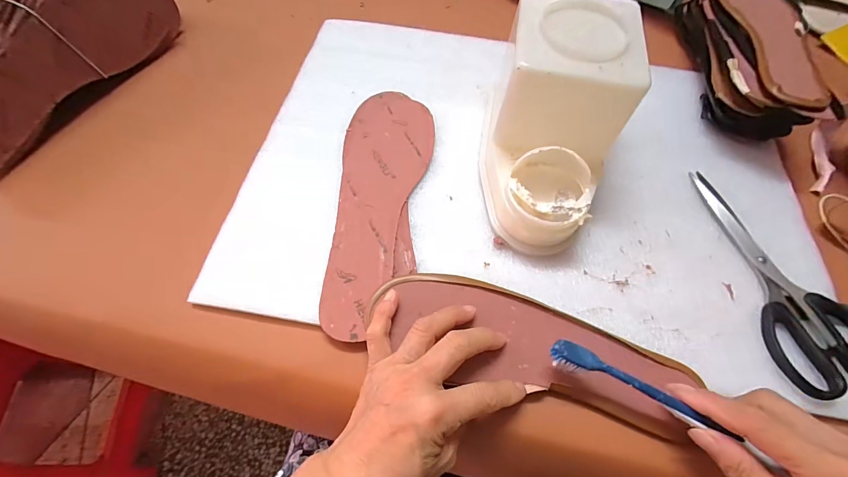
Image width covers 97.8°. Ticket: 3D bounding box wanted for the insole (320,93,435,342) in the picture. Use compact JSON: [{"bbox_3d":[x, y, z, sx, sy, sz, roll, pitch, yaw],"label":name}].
[{"bbox_3d":[-0.037,-0.039,0.333,0.079,0.004,0.253,5,61,-3],"label":"insole"}]

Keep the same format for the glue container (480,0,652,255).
[{"bbox_3d":[0.107,-0.098,0.310,0.104,0.115,0.189,13,61,2],"label":"glue container"}]

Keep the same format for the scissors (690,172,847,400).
[{"bbox_3d":[0.297,0.023,0.309,0.076,0.021,0.196,-4,62,-5],"label":"scissors"}]

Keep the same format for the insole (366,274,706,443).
[{"bbox_3d":[0.072,0.080,0.271,0.224,0.019,0.069,22,68,7],"label":"insole"}]

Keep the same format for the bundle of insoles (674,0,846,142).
[{"bbox_3d":[0.349,-0.204,0.395,0.088,0.062,0.238,11,61,1],"label":"bundle of insoles"}]

